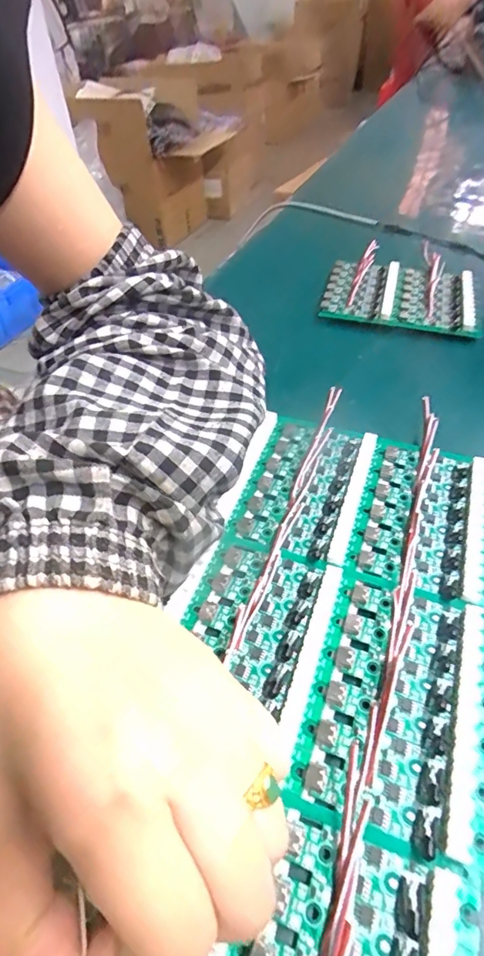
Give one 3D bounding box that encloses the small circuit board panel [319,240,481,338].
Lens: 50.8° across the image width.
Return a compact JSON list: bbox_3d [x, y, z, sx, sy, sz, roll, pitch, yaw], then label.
[{"bbox_3d":[0.135,-0.161,0.437,0.122,0.025,0.106,12,47,14],"label":"small circuit board panel"}]

